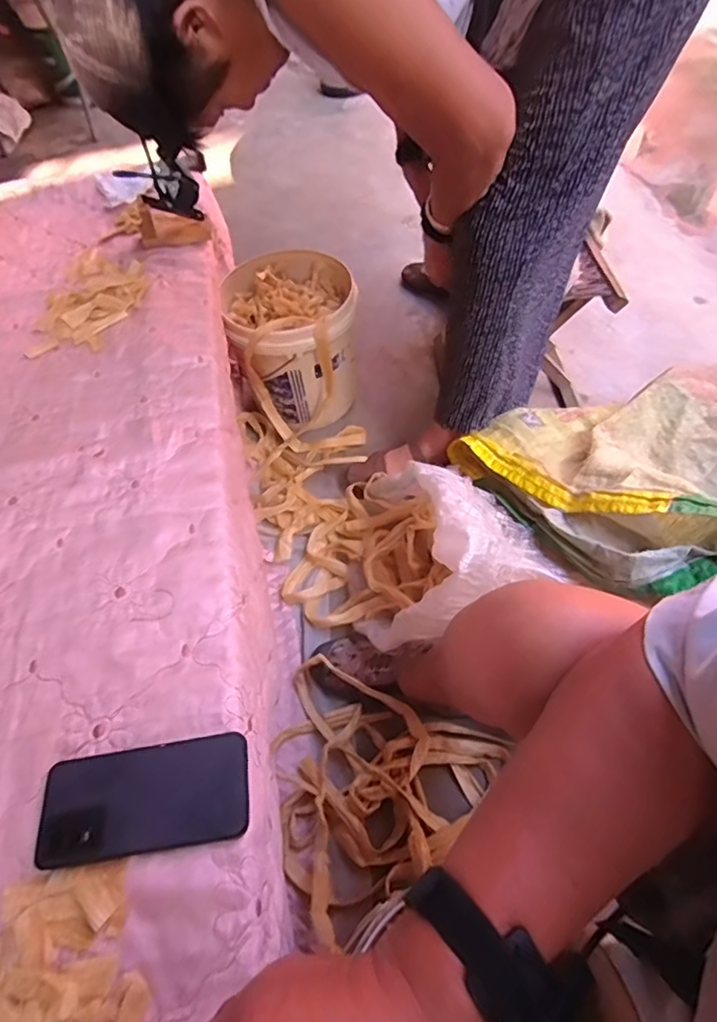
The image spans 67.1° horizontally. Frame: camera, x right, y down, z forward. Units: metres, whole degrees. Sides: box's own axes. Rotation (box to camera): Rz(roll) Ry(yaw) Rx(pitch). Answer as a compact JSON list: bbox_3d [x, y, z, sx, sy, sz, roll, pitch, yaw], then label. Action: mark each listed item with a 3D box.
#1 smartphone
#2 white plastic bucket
[{"bbox_3d":[-0.173,0.233,0.438,0.165,0.013,0.078,-9,57,-2],"label":"smartphone"},{"bbox_3d":[-0.120,-0.327,1.093,0.236,0.256,0.260,-15,56,-5],"label":"white plastic bucket"}]

